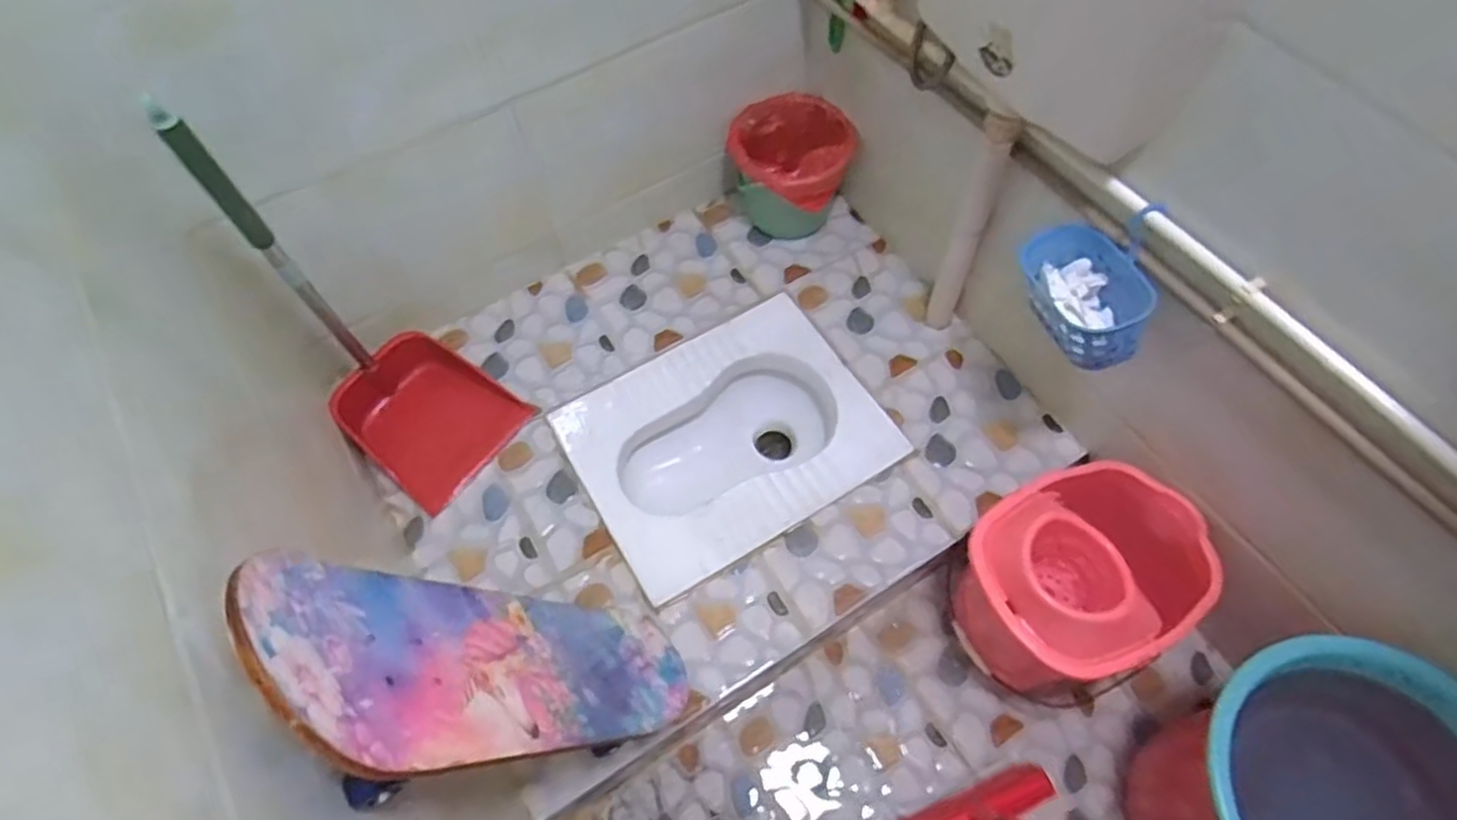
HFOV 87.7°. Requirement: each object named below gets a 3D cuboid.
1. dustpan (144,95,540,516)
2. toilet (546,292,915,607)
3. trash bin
[{"bbox_3d":[-0.524,-0.106,1.110,0.253,0.774,0.253,36,68,18],"label":"dustpan"},{"bbox_3d":[0.000,0.076,1.438,0.521,0.193,0.410,-28,64,-14],"label":"toilet"},{"bbox_3d":[0.119,-0.455,1.511,0.240,0.224,0.198,4,63,3],"label":"trash bin"}]

